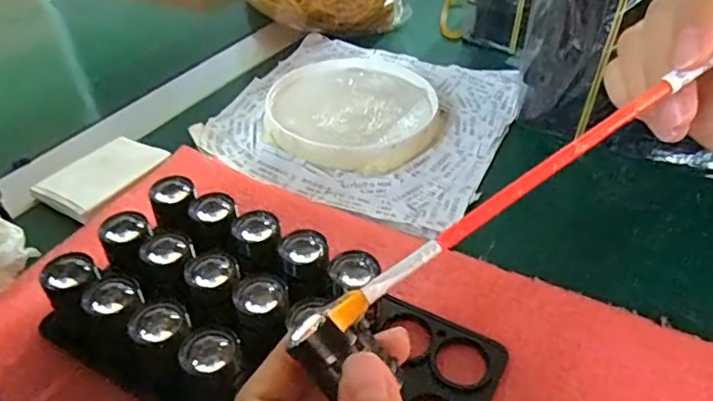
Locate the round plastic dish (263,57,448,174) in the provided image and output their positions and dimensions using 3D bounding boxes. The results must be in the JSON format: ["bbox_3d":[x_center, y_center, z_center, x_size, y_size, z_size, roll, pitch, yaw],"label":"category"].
[{"bbox_3d":[-0.001,-0.066,0.417,0.120,0.017,0.122,-1,40,1],"label":"round plastic dish"}]

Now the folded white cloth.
[{"bbox_3d":[-0.159,-0.018,0.366,0.052,0.006,0.073,22,46,25],"label":"folded white cloth"}]

